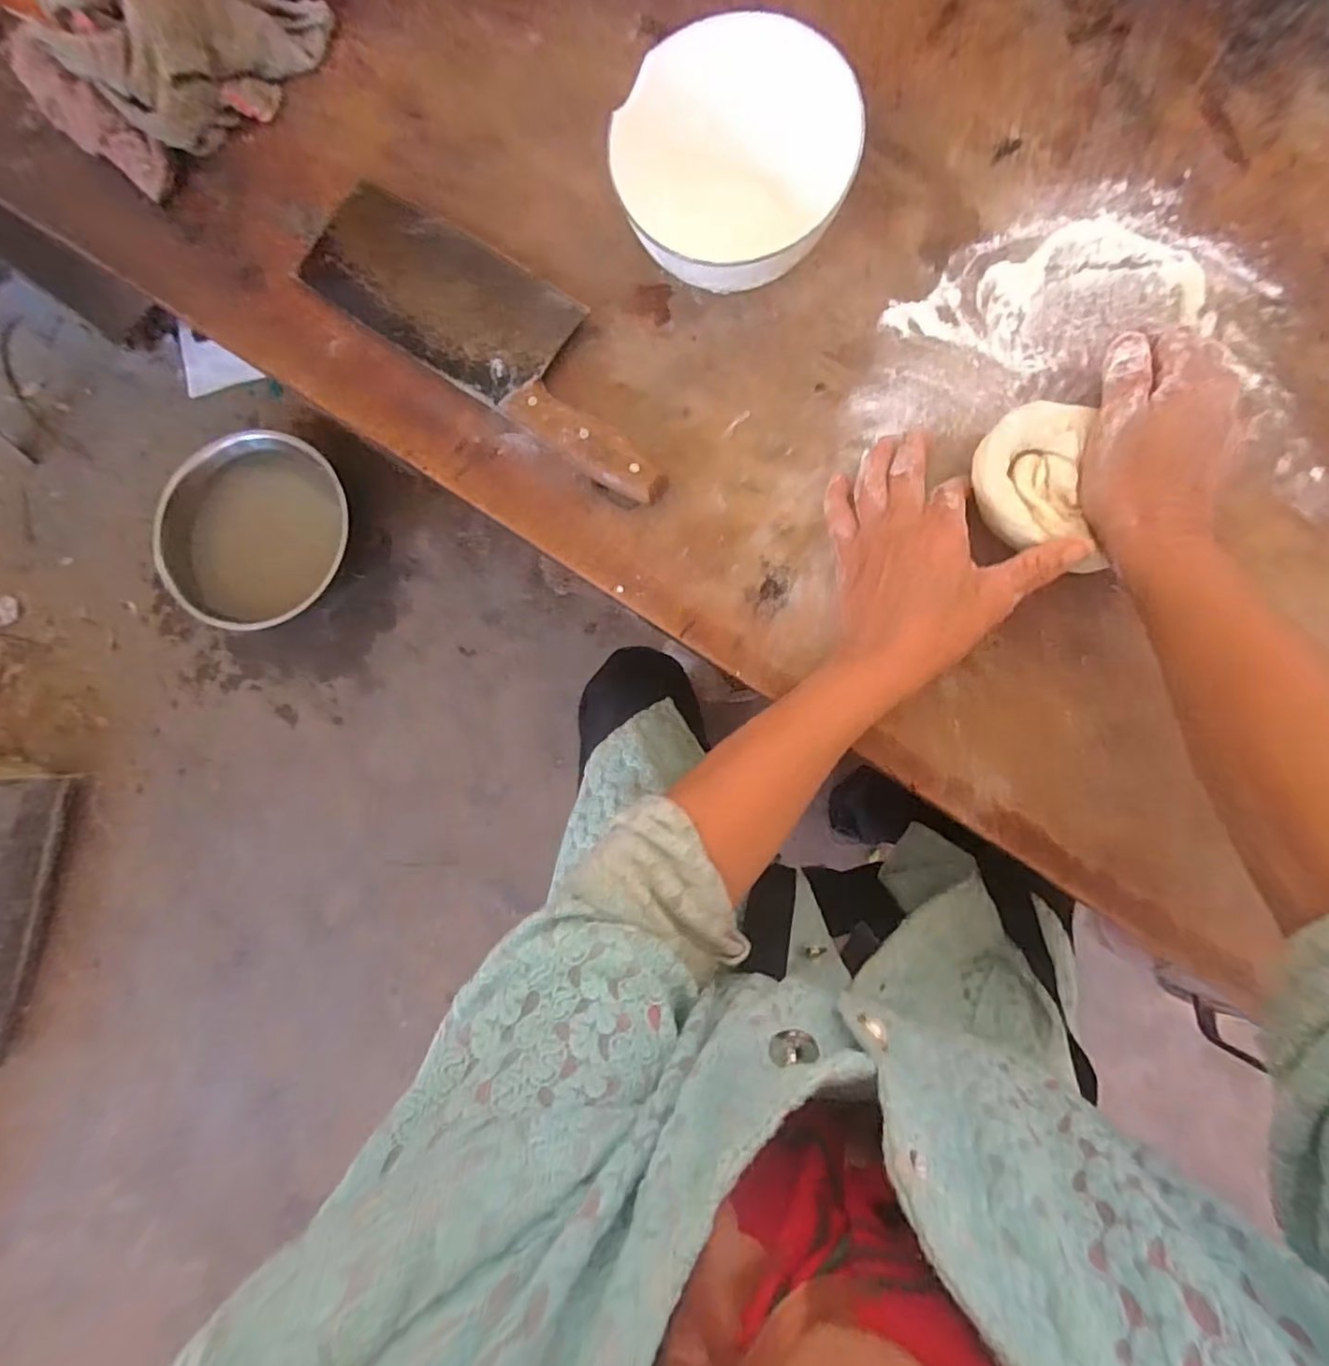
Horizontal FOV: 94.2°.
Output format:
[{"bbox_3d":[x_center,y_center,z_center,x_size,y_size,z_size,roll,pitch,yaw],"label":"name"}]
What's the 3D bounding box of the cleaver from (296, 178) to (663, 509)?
[{"bbox_3d":[-0.113,-0.240,0.422,0.311,0.021,0.090,36,88,6],"label":"cleaver"}]

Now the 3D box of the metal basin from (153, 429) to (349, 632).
[{"bbox_3d":[-0.667,-0.237,1.003,0.314,0.120,0.284,-24,82,1],"label":"metal basin"}]

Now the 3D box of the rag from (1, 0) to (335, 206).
[{"bbox_3d":[-0.355,-0.458,0.425,0.192,0.085,0.133,-42,83,0],"label":"rag"}]

